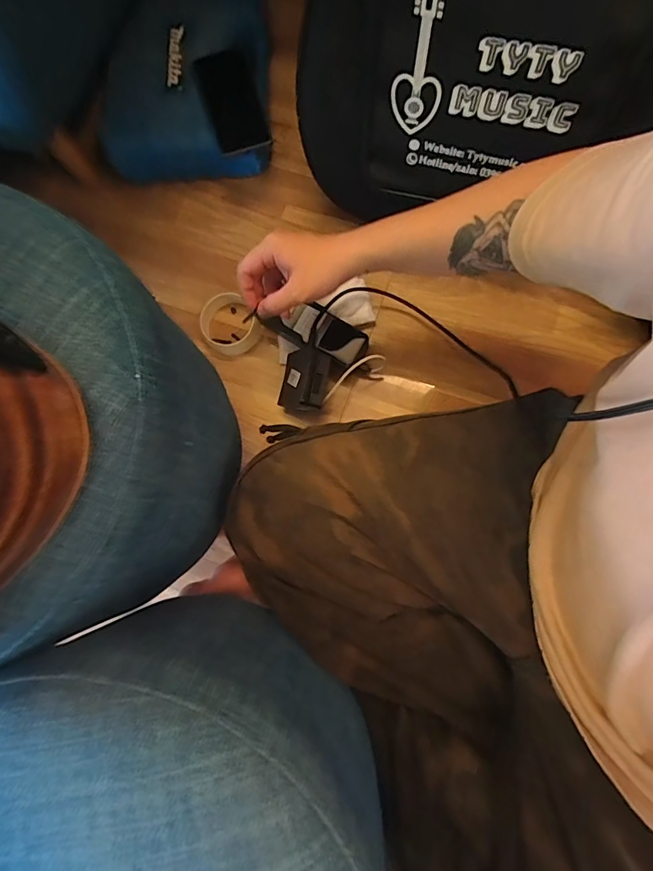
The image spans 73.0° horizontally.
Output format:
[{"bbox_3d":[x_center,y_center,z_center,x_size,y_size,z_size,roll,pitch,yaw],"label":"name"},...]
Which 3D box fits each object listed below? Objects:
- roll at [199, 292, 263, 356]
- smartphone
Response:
[{"bbox_3d":[-0.143,-0.161,0.641,0.076,0.029,0.080,-1,81,5],"label":"roll"},{"bbox_3d":[-0.130,-0.463,0.617,0.075,0.013,0.147,-21,93,-4],"label":"smartphone"}]

